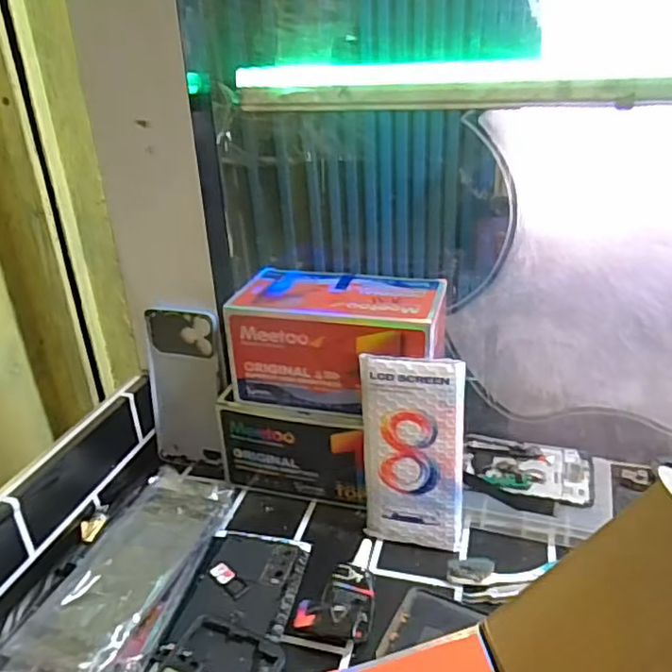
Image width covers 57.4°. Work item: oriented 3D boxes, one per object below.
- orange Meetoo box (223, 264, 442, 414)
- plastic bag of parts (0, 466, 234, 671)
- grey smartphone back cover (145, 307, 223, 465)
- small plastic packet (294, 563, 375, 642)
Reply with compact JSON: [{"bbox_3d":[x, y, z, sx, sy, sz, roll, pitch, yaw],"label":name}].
[{"bbox_3d":[0.007,0.004,0.545,0.183,0.092,0.093,6,28,17],"label":"orange Meetoo box"},{"bbox_3d":[-0.159,0.178,0.496,0.094,0.028,0.220,3,27,11],"label":"plastic bag of parts"},{"bbox_3d":[-0.147,0.052,0.611,0.079,0.166,0.011,5,19,16],"label":"grey smartphone back cover"},{"bbox_3d":[0.002,0.197,0.455,0.050,0.019,0.059,4,27,15],"label":"small plastic packet"}]

